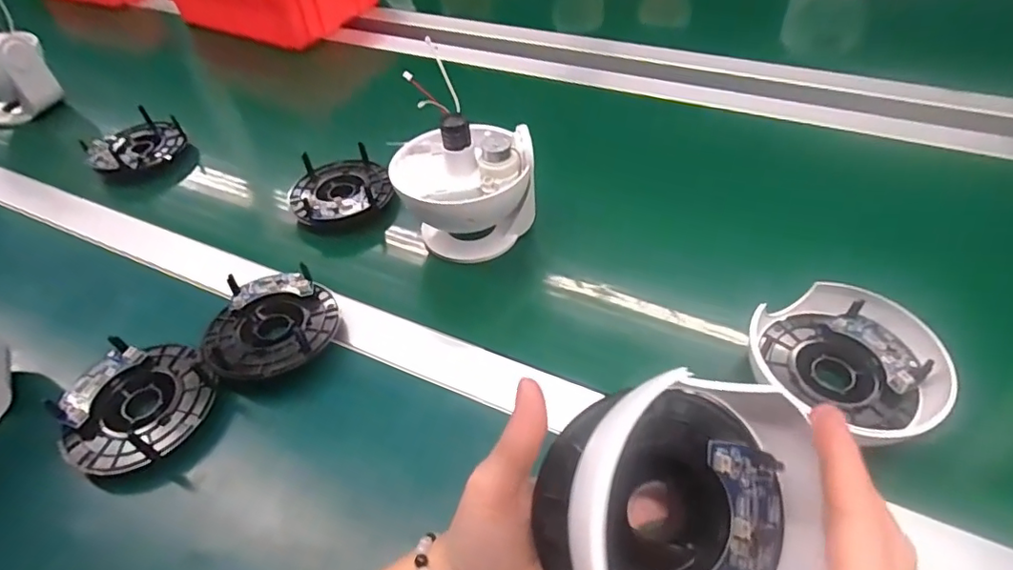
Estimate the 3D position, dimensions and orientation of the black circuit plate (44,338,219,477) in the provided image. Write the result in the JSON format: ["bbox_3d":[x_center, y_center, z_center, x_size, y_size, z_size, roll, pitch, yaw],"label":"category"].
[{"bbox_3d":[-0.261,0.084,0.390,0.088,0.030,0.095,-3,47,3],"label":"black circuit plate"}]

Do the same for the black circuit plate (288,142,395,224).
[{"bbox_3d":[-0.165,-0.097,0.545,0.096,0.026,0.100,-3,47,3],"label":"black circuit plate"}]

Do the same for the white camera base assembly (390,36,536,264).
[{"bbox_3d":[-0.042,-0.082,0.489,0.105,0.130,0.111,-31,51,-22],"label":"white camera base assembly"}]

